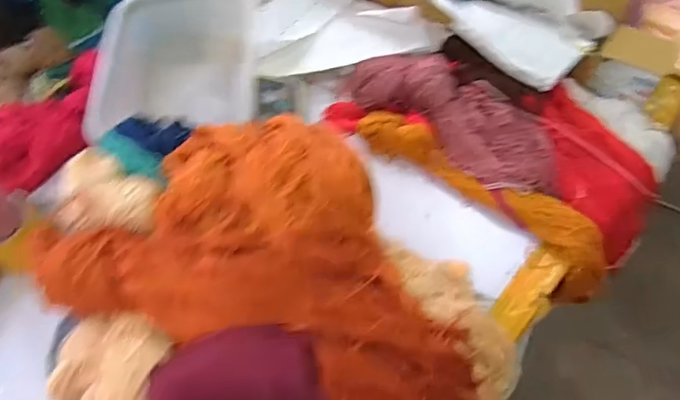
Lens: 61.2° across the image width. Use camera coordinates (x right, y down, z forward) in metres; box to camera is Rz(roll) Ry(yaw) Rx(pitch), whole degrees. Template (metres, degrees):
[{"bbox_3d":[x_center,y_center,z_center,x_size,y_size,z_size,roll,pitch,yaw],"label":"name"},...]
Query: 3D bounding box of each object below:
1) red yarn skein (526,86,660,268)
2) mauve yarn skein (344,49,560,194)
[{"bbox_3d":[0.341,-0.042,0.764,0.110,0.060,0.242,-25,83,-13],"label":"red yarn skein"},{"bbox_3d":[0.149,-0.119,0.796,0.329,0.091,0.100,35,67,21],"label":"mauve yarn skein"}]

